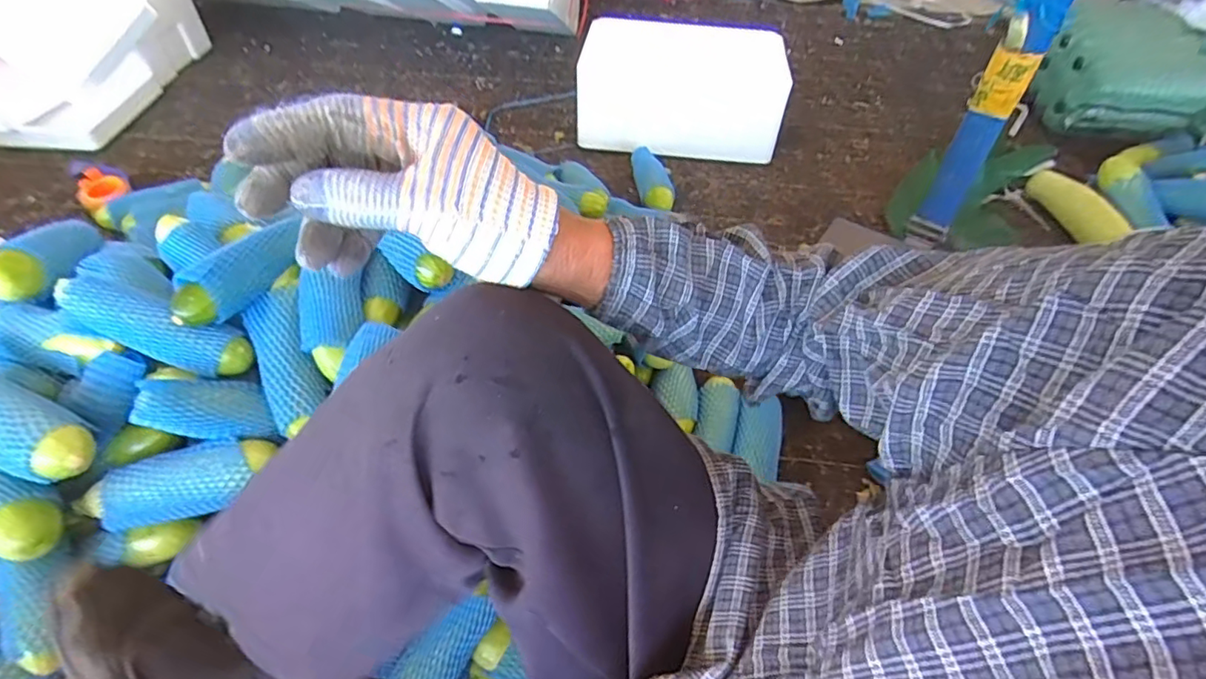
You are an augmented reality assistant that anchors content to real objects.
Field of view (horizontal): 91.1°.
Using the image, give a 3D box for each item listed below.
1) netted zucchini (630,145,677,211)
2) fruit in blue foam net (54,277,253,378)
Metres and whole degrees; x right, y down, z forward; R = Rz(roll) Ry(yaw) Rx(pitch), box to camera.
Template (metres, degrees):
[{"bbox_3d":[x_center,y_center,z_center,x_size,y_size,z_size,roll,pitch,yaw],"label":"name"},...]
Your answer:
[{"bbox_3d":[0.108,-0.354,1.297,0.073,0.062,0.213,-5,48,-7],"label":"netted zucchini"},{"bbox_3d":[-0.492,-0.013,0.651,0.204,0.048,0.057,24,48,-8],"label":"fruit in blue foam net"}]

